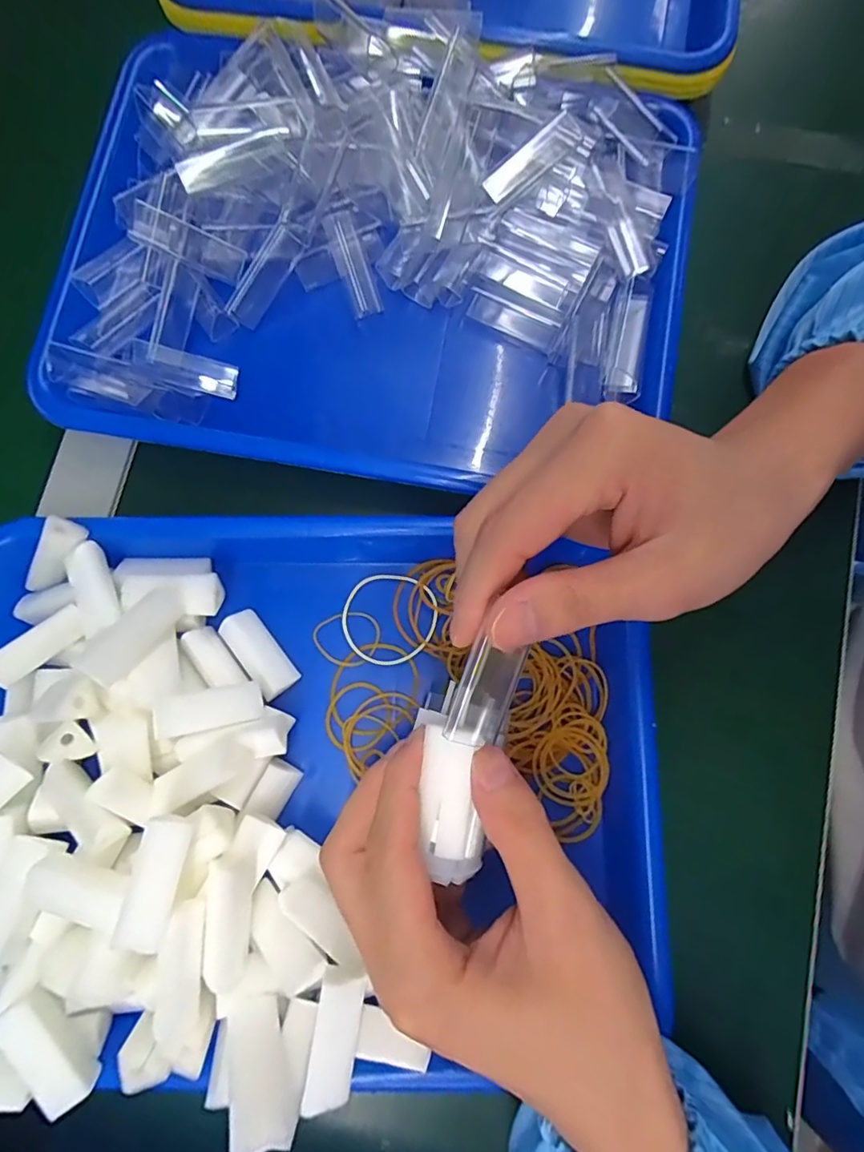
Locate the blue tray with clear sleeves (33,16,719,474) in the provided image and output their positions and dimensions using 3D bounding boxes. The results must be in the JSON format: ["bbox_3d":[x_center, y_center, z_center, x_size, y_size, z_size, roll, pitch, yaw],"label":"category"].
[{"bbox_3d":[-0.030,-0.170,0.298,0.324,0.062,0.240,9,80,2],"label":"blue tray with clear sleeves"}]

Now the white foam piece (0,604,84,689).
[{"bbox_3d":[-0.188,0.034,0.261,0.014,0.011,0.045,36,52,7],"label":"white foam piece"}]

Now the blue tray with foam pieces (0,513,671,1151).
[{"bbox_3d":[-0.060,0.091,0.248,0.342,0.053,0.242,1,80,1],"label":"blue tray with foam pieces"}]

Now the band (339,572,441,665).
[{"bbox_3d":[-0.022,0.022,0.282,0.048,0.004,0.047,0,80,1],"label":"band"}]

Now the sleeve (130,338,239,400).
[{"bbox_3d":[-0.133,-0.111,0.295,0.054,0.006,0.018,13,80,-16],"label":"sleeve"}]

